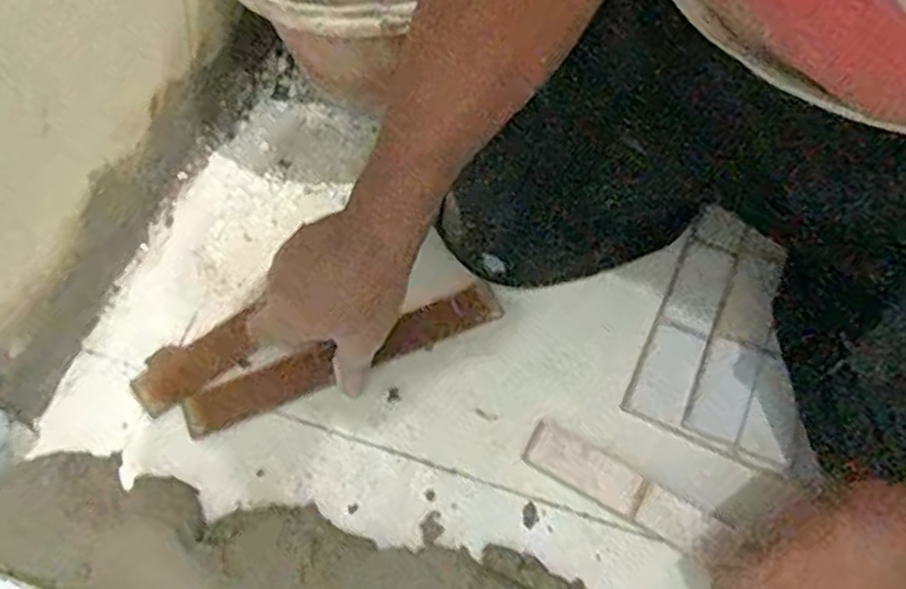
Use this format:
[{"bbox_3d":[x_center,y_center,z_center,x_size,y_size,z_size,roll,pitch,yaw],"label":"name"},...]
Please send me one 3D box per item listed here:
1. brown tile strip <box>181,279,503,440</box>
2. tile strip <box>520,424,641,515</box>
[{"bbox_3d":[-0.082,0.048,0.575,0.244,0.009,0.033,-22,63,-11],"label":"brown tile strip"},{"bbox_3d":[0.094,0.124,0.543,0.082,0.011,0.034,29,62,12],"label":"tile strip"}]

